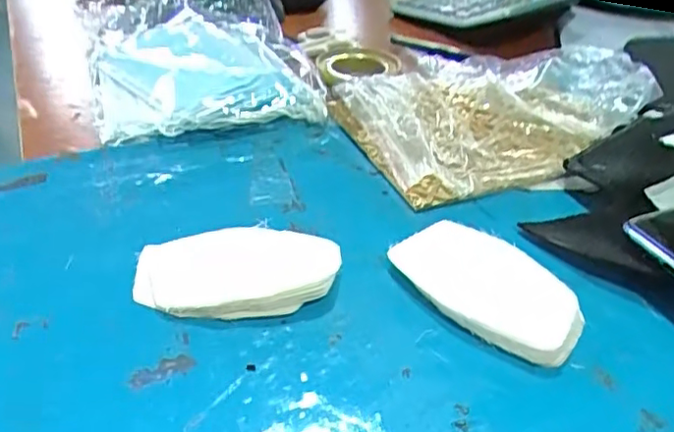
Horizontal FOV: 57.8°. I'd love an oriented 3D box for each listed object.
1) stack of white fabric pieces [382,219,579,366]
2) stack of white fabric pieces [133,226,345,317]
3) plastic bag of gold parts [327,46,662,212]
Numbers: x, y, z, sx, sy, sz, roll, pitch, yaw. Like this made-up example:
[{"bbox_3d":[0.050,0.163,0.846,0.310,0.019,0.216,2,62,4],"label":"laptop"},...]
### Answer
[{"bbox_3d":[0.076,0.035,0.308,0.052,0.017,0.097,-25,44,-32],"label":"stack of white fabric pieces"},{"bbox_3d":[-0.051,0.030,0.315,0.102,0.014,0.058,-8,38,-13],"label":"stack of white fabric pieces"},{"bbox_3d":[0.126,-0.090,0.455,0.232,0.043,0.165,-12,39,-18],"label":"plastic bag of gold parts"}]

